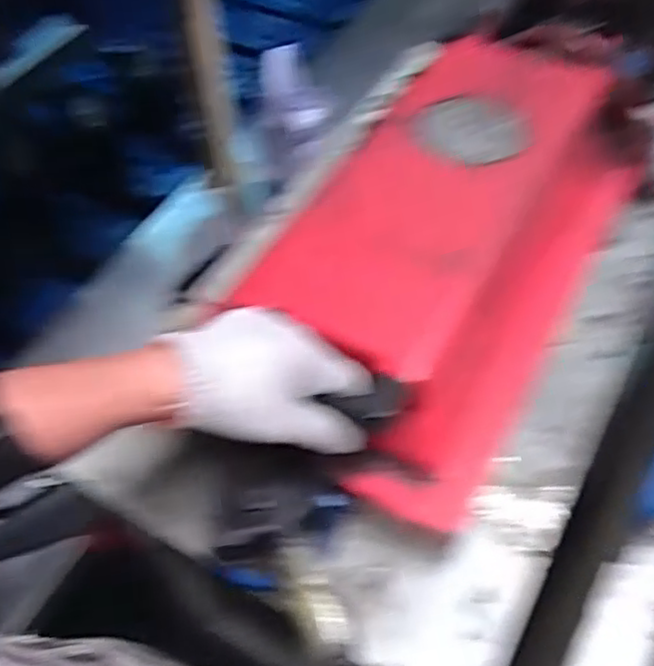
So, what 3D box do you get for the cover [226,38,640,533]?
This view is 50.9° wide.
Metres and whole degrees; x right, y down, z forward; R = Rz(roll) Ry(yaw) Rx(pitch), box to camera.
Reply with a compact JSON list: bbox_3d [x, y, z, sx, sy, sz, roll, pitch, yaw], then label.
[{"bbox_3d":[0.115,-0.086,0.615,0.223,0.115,0.467,25,60,18],"label":"cover"}]

